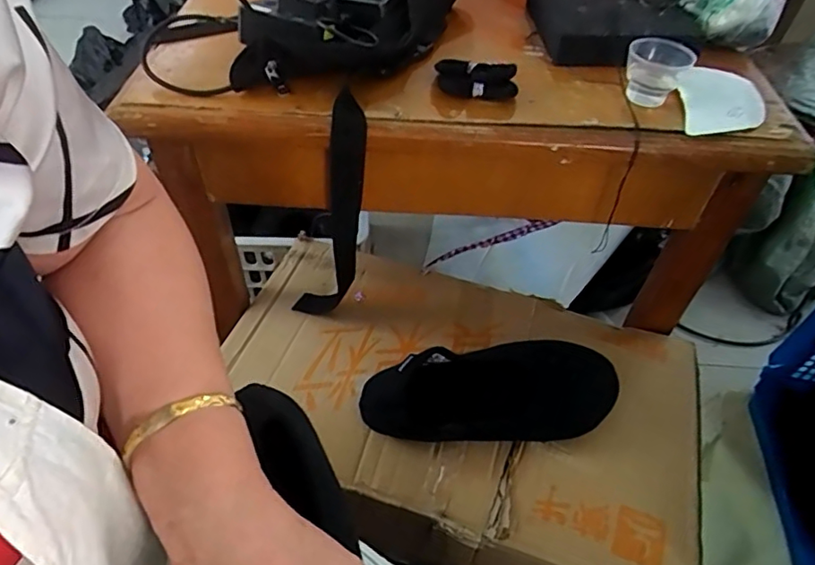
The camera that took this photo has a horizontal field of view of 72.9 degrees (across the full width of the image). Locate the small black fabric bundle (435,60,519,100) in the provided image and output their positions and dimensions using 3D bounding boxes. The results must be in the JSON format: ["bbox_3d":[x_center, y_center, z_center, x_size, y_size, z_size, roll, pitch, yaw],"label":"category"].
[{"bbox_3d":[0.062,-0.183,0.503,0.072,0.023,0.034,7,50,3],"label":"small black fabric bundle"}]

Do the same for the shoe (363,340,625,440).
[{"bbox_3d":[0.084,0.120,0.584,0.263,0.056,0.100,-2,50,-5],"label":"shoe"}]

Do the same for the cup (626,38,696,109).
[{"bbox_3d":[0.229,-0.196,0.507,0.052,0.050,0.050,1,50,-2],"label":"cup"}]

